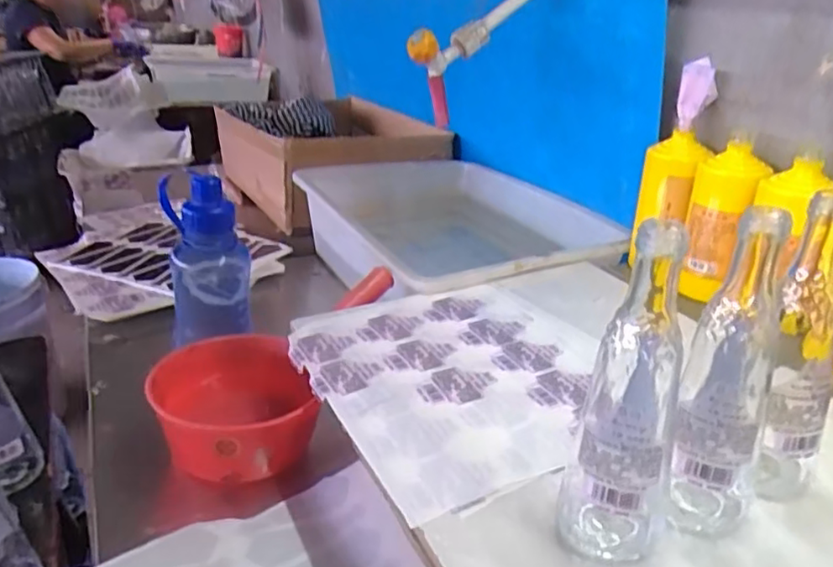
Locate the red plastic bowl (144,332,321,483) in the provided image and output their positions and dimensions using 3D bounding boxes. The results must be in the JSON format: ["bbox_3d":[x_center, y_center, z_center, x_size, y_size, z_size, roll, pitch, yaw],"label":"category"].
[{"bbox_3d":[-0.186,0.127,0.661,0.150,0.077,0.171,-10,27,-16],"label":"red plastic bowl"}]

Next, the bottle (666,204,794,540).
[{"bbox_3d":[0.196,0.063,0.399,0.054,0.209,0.048,14,28,24],"label":"bottle"}]

